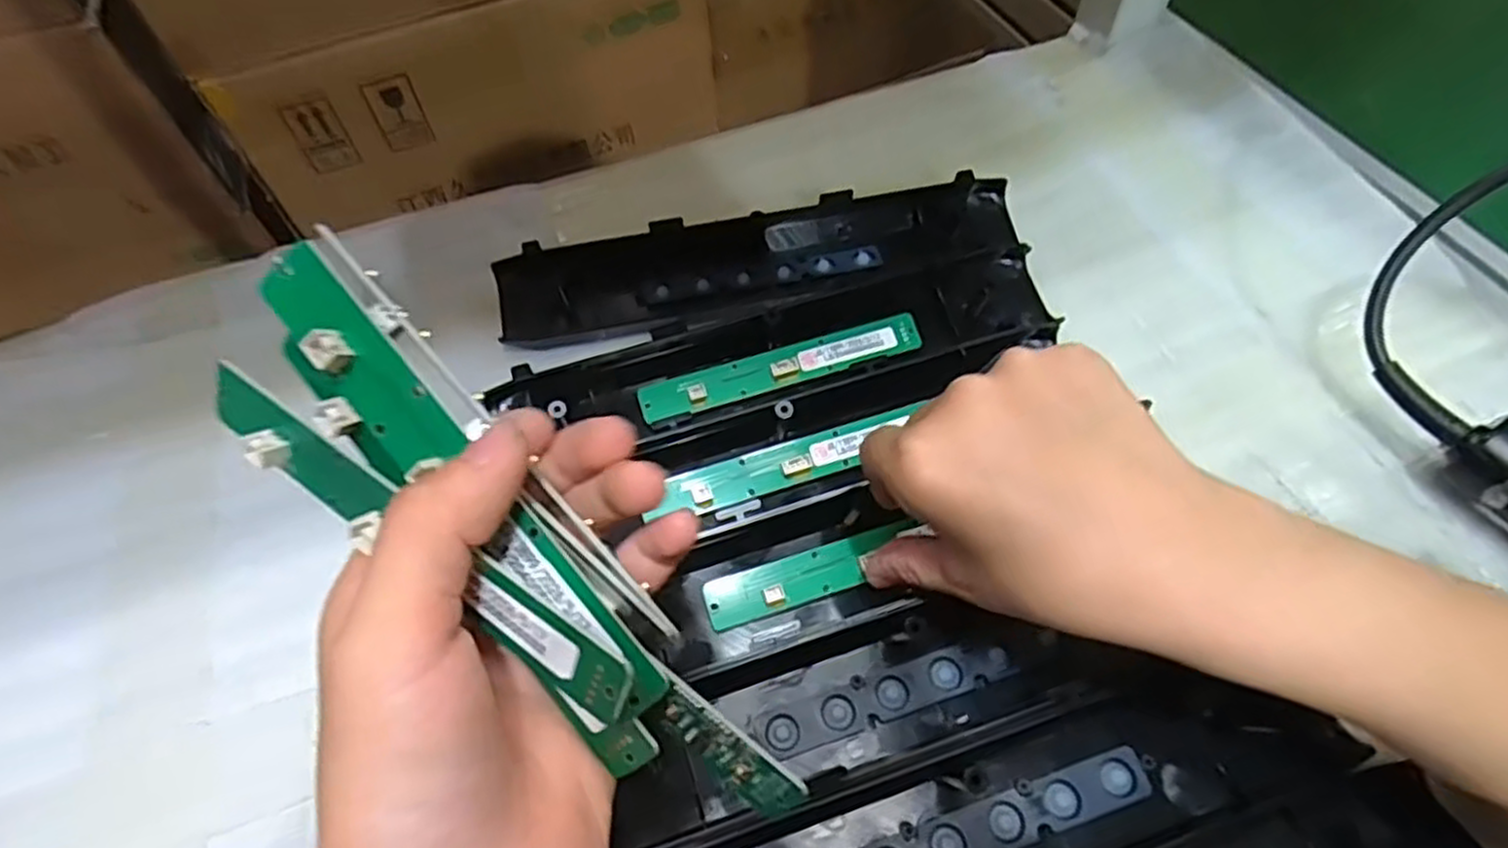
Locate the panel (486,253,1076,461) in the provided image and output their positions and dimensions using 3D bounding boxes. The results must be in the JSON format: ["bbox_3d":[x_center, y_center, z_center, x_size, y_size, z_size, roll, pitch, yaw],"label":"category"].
[{"bbox_3d":[0.019,-0.028,0.362,0.262,0.024,0.075,-17,57,-9],"label":"panel"}]

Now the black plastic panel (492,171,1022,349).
[{"bbox_3d":[0.004,-0.086,0.406,0.271,0.019,0.056,-10,57,-4],"label":"black plastic panel"}]

